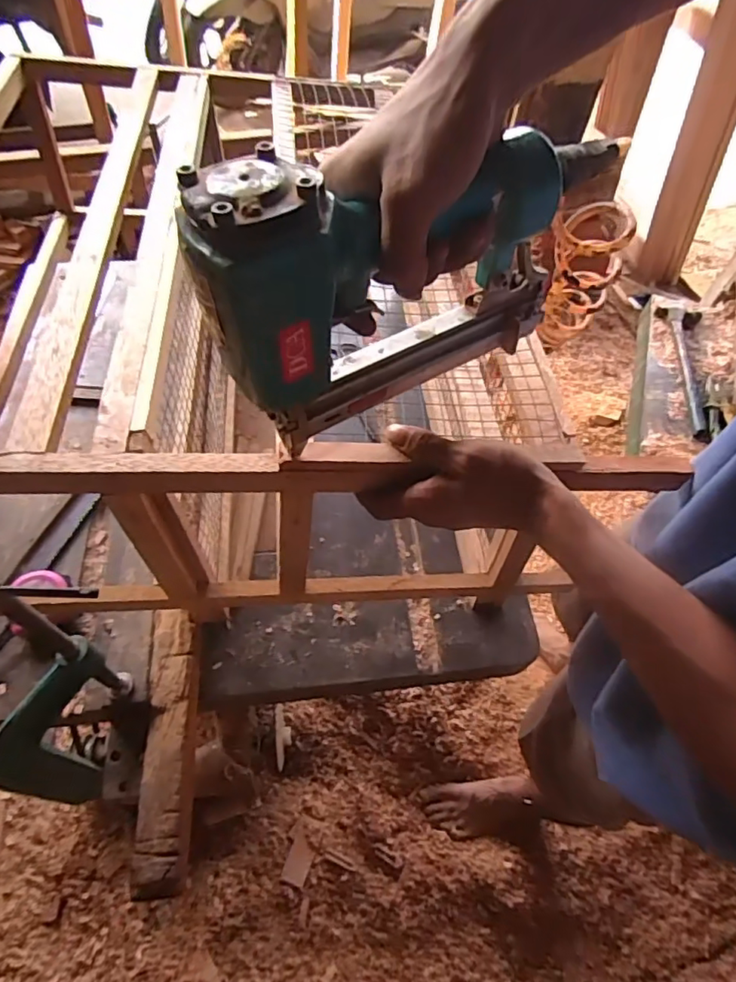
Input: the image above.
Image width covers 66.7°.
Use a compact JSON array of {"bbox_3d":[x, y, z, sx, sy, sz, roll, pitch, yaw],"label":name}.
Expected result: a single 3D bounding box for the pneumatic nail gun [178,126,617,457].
[{"bbox_3d":[0.030,-0.115,0.308,0.238,0.150,0.050,-24,66,-15],"label":"pneumatic nail gun"}]

